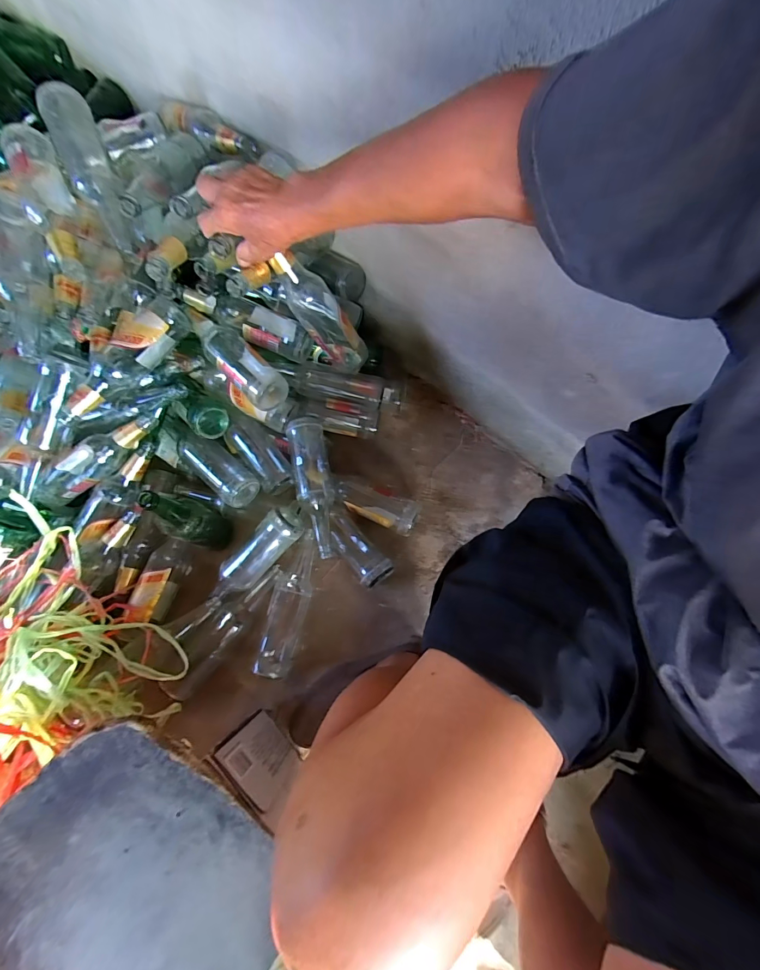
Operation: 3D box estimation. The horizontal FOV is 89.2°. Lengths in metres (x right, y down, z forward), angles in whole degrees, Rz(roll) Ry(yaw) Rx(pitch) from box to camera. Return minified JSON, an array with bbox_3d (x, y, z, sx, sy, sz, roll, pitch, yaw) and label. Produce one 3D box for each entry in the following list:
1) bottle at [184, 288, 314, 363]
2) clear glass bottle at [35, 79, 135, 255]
[{"bbox_3d":[-0.241,-0.294,0.716,0.227,0.067,0.079,26,75,8],"label":"bottle"},{"bbox_3d":[-0.454,-0.487,0.610,0.071,0.057,0.266,-24,88,-7],"label":"clear glass bottle"}]

